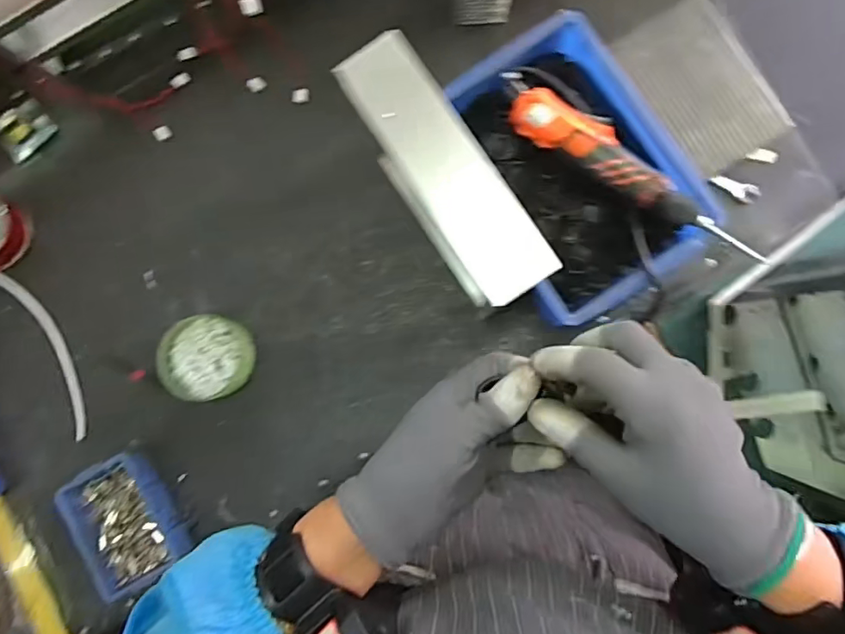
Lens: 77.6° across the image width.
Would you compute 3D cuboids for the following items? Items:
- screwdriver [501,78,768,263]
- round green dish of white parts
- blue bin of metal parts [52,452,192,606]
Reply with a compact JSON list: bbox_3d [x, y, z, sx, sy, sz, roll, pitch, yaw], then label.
[{"bbox_3d":[0.218,-0.159,0.567,0.316,0.038,0.051,36,91,3],"label":"screwdriver"},{"bbox_3d":[-0.260,0.048,0.641,0.100,0.058,0.097,0,88,3],"label":"round green dish of white parts"},{"bbox_3d":[-0.352,0.241,0.623,0.104,0.065,0.144,-36,87,2],"label":"blue bin of metal parts"}]

